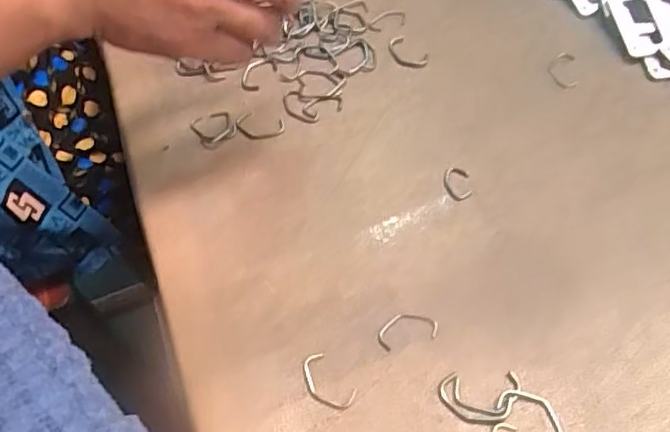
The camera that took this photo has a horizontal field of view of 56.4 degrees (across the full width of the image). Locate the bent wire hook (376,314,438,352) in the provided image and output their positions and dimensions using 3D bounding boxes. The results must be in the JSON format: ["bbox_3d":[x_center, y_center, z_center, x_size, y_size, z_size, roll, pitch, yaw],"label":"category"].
[{"bbox_3d":[0.037,0.058,0.324,0.032,0.004,0.017,-15,57,-5],"label":"bent wire hook"}]

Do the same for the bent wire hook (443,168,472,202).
[{"bbox_3d":[0.072,-0.019,0.372,0.016,0.004,0.024,-4,57,3],"label":"bent wire hook"}]

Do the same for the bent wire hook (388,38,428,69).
[{"bbox_3d":[0.048,-0.111,0.428,0.031,0.004,0.020,37,67,25],"label":"bent wire hook"}]

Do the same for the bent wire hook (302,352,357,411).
[{"bbox_3d":[-0.005,0.083,0.311,0.018,0.004,0.032,-36,61,-17],"label":"bent wire hook"}]

